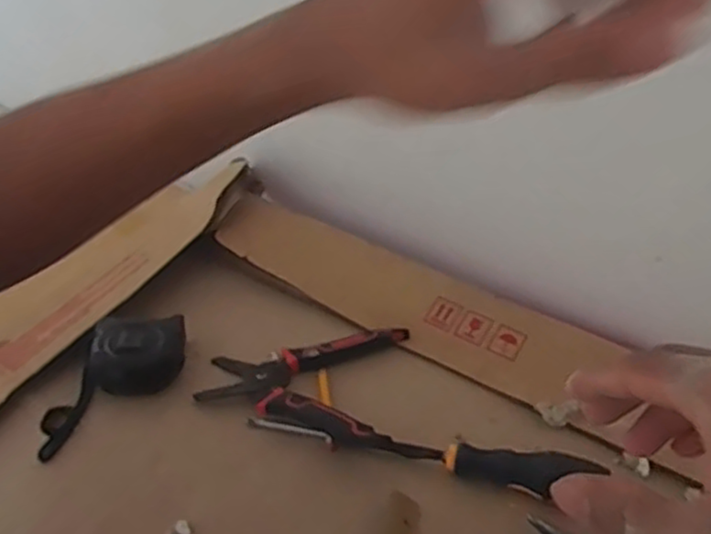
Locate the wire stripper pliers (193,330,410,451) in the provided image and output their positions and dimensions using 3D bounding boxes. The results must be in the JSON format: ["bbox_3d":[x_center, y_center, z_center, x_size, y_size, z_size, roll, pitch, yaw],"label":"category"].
[{"bbox_3d":[-0.038,0.078,0.557,0.150,0.023,0.128,8,41,13],"label":"wire stripper pliers"}]

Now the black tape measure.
[{"bbox_3d":[-0.192,0.077,0.553,0.138,0.035,0.066,-34,48,-32],"label":"black tape measure"}]

